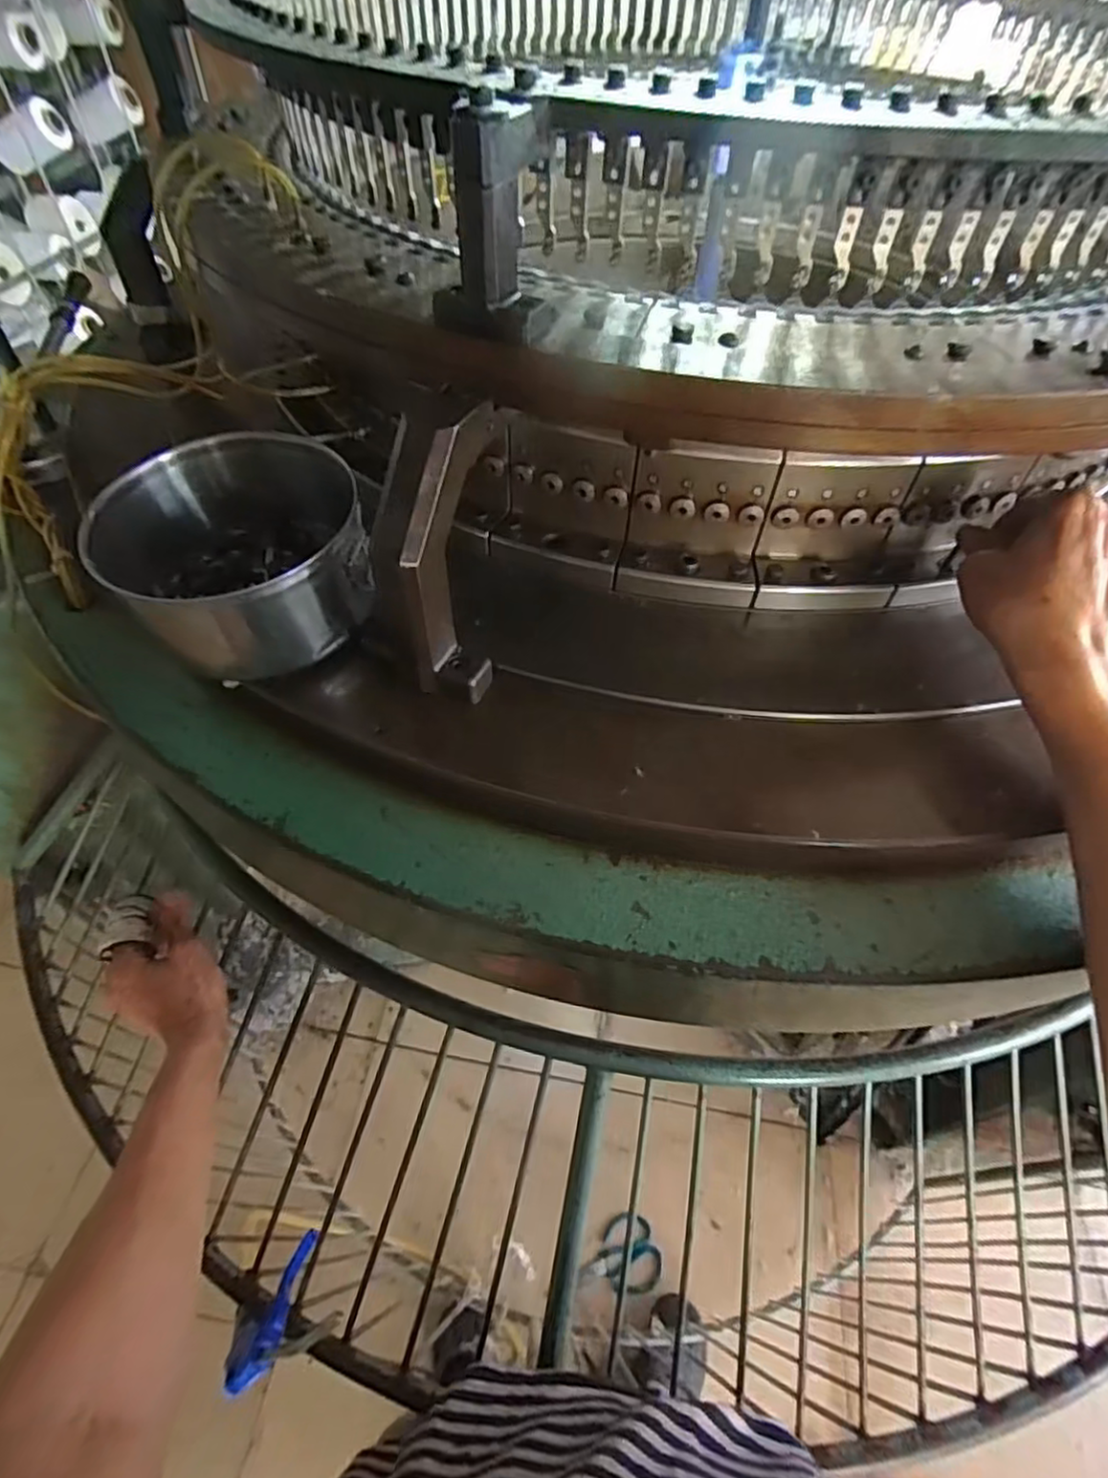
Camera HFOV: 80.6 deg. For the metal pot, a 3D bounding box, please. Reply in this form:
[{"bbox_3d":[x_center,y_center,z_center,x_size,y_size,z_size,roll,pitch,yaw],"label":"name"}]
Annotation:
[{"bbox_3d":[-0.188,-0.109,0.391,0.142,0.084,0.123,-9,54,-8],"label":"metal pot"}]

